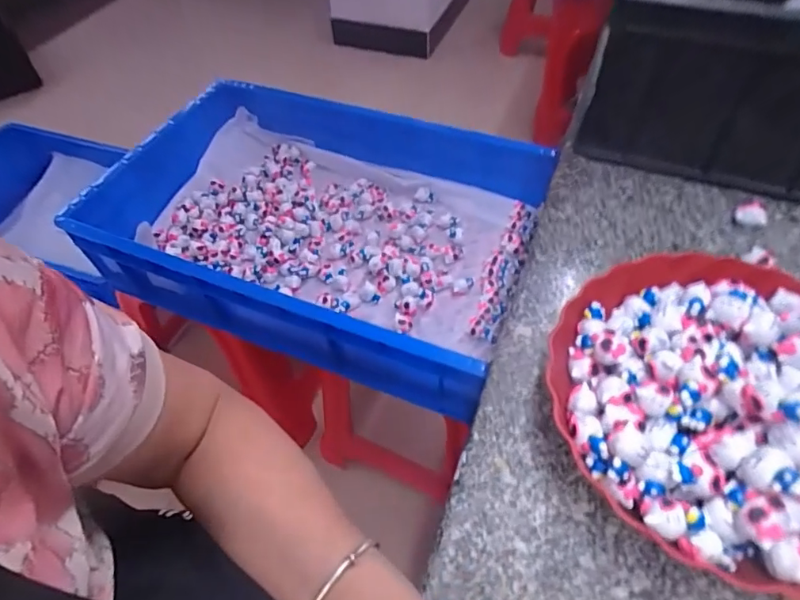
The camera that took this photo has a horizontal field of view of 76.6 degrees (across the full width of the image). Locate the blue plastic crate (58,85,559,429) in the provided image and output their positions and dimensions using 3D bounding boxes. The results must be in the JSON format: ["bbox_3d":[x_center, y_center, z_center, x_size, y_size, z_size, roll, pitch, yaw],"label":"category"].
[{"bbox_3d":[-0.155,-0.131,0.772,0.662,0.130,0.404,17,55,15],"label":"blue plastic crate"}]

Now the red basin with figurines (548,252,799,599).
[{"bbox_3d":[0.225,0.064,0.342,0.226,0.077,0.226,-2,52,2],"label":"red basin with figurines"}]

